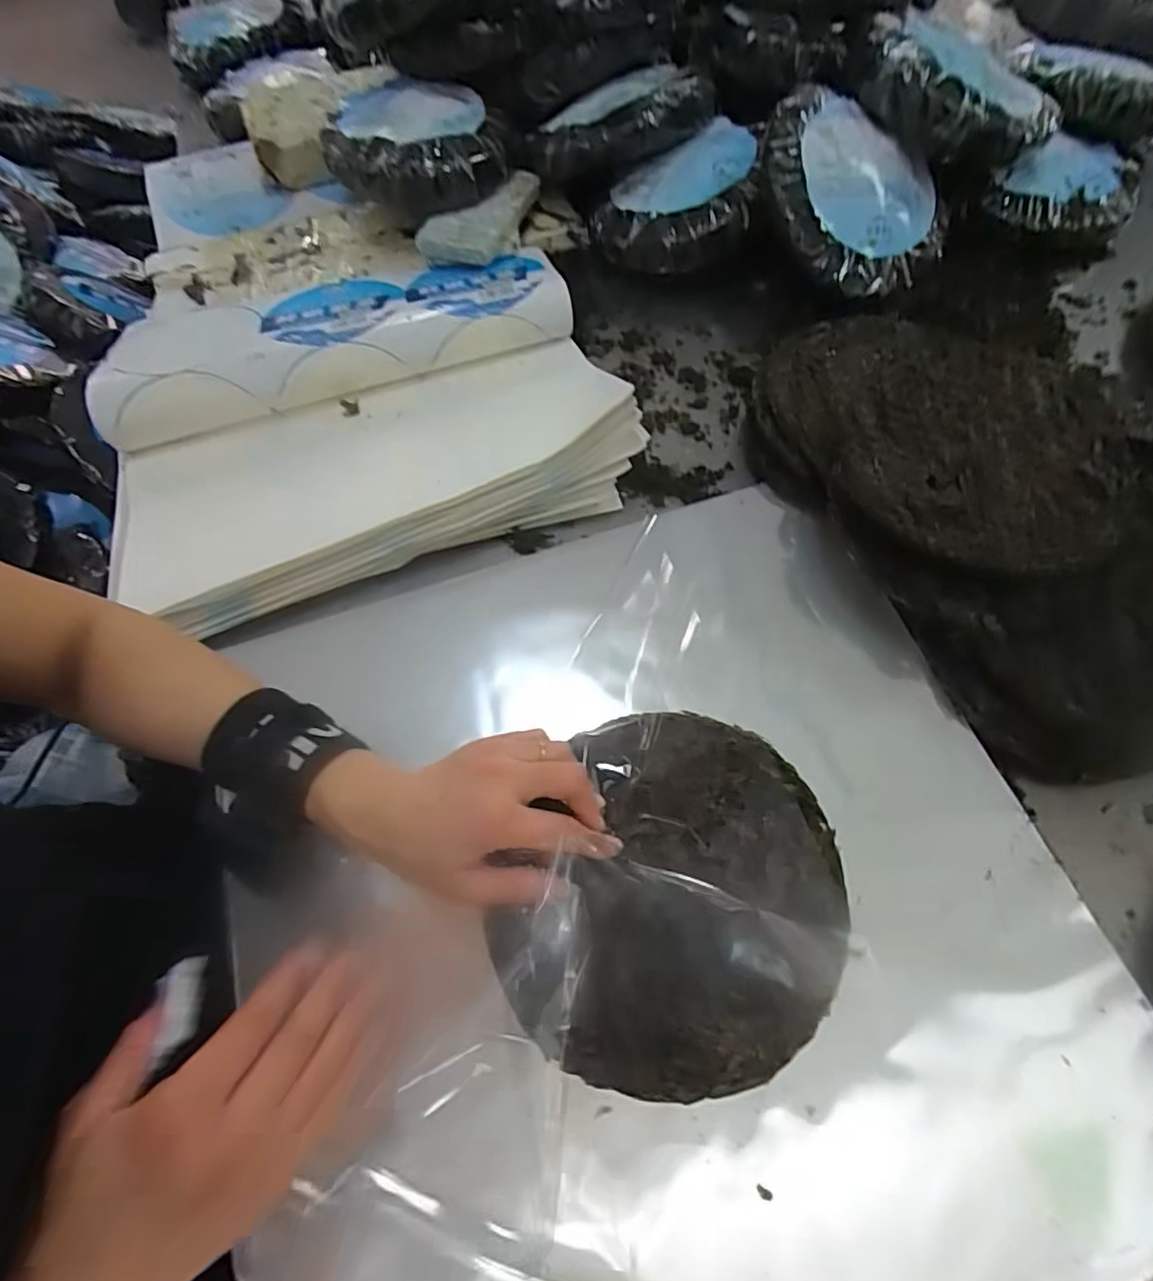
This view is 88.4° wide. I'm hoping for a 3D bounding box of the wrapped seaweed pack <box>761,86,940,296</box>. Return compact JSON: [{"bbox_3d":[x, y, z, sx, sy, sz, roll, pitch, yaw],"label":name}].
[{"bbox_3d":[0.260,-0.420,0.568,0.194,0.030,0.152,31,88,-14],"label":"wrapped seaweed pack"}]

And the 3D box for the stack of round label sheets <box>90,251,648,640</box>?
[{"bbox_3d":[-0.198,-0.209,0.539,0.429,0.081,0.348,-19,65,-5],"label":"stack of round label sheets"}]

